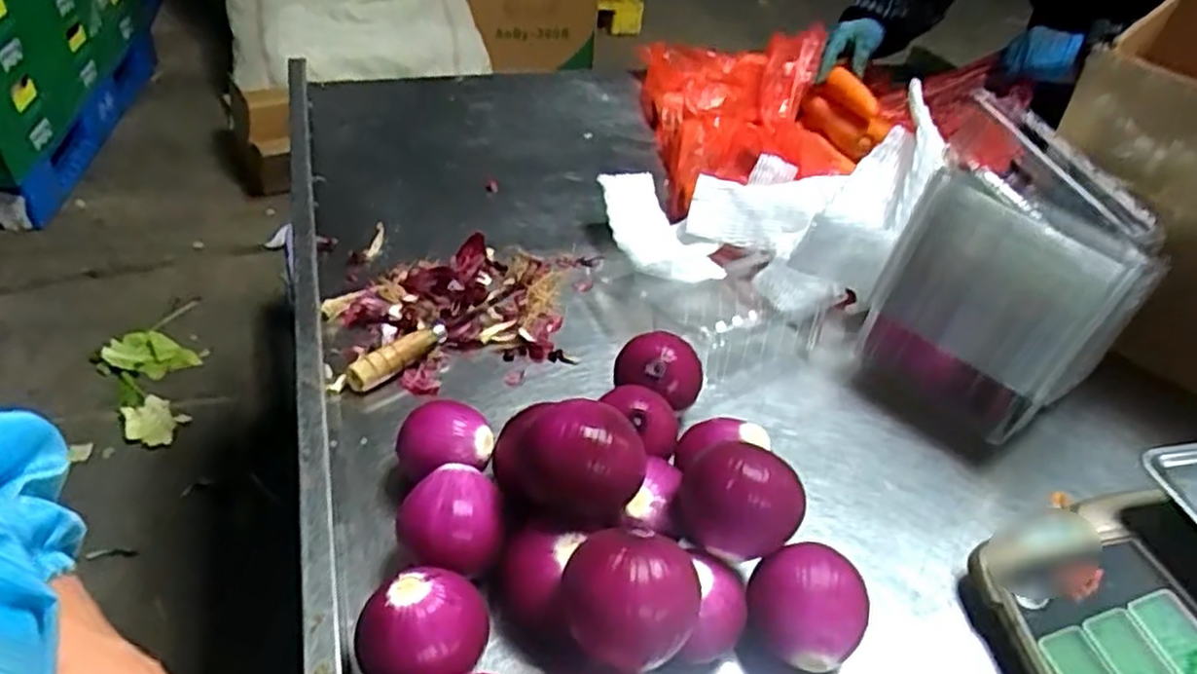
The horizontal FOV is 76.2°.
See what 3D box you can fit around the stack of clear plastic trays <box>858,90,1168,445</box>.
[{"bbox_3d":[0.365,-0.051,0.692,0.186,0.236,0.177,33,46,28],"label":"stack of clear plastic trays"}]

